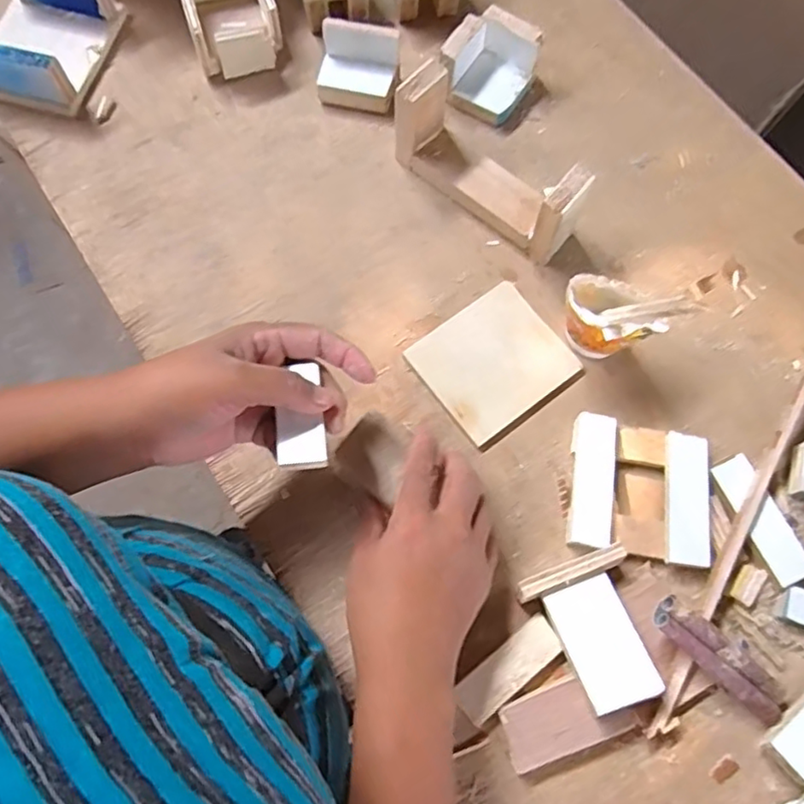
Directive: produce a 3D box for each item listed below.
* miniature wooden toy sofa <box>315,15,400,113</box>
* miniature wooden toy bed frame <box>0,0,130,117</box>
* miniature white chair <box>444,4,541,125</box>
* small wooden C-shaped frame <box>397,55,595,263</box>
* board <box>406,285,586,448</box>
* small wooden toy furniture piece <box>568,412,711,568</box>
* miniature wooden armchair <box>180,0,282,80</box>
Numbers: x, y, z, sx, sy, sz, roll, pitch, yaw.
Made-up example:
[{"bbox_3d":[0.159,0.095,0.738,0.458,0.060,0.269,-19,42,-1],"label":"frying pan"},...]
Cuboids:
[{"bbox_3d":[-0.038,-0.280,0.528,0.063,0.042,0.057,12,73,3],"label":"miniature wooden toy sofa"},{"bbox_3d":[-0.305,-0.308,0.524,0.100,0.052,0.115,11,73,3],"label":"miniature wooden toy bed frame"},{"bbox_3d":[0.073,-0.281,0.526,0.068,0.045,0.076,31,75,9],"label":"miniature white chair"},{"bbox_3d":[0.065,-0.182,0.480,0.157,0.074,0.048,38,77,10],"label":"small wooden C-shaped frame"},{"bbox_3d":[0.068,-0.030,0.469,0.100,0.009,0.090,-35,77,-10],"label":"board"},{"bbox_3d":[0.164,0.061,0.436,0.090,0.017,0.090,9,73,2],"label":"small wooden toy furniture piece"},{"bbox_3d":[-0.145,-0.325,0.534,0.076,0.046,0.078,-17,74,-5],"label":"miniature wooden armchair"}]

